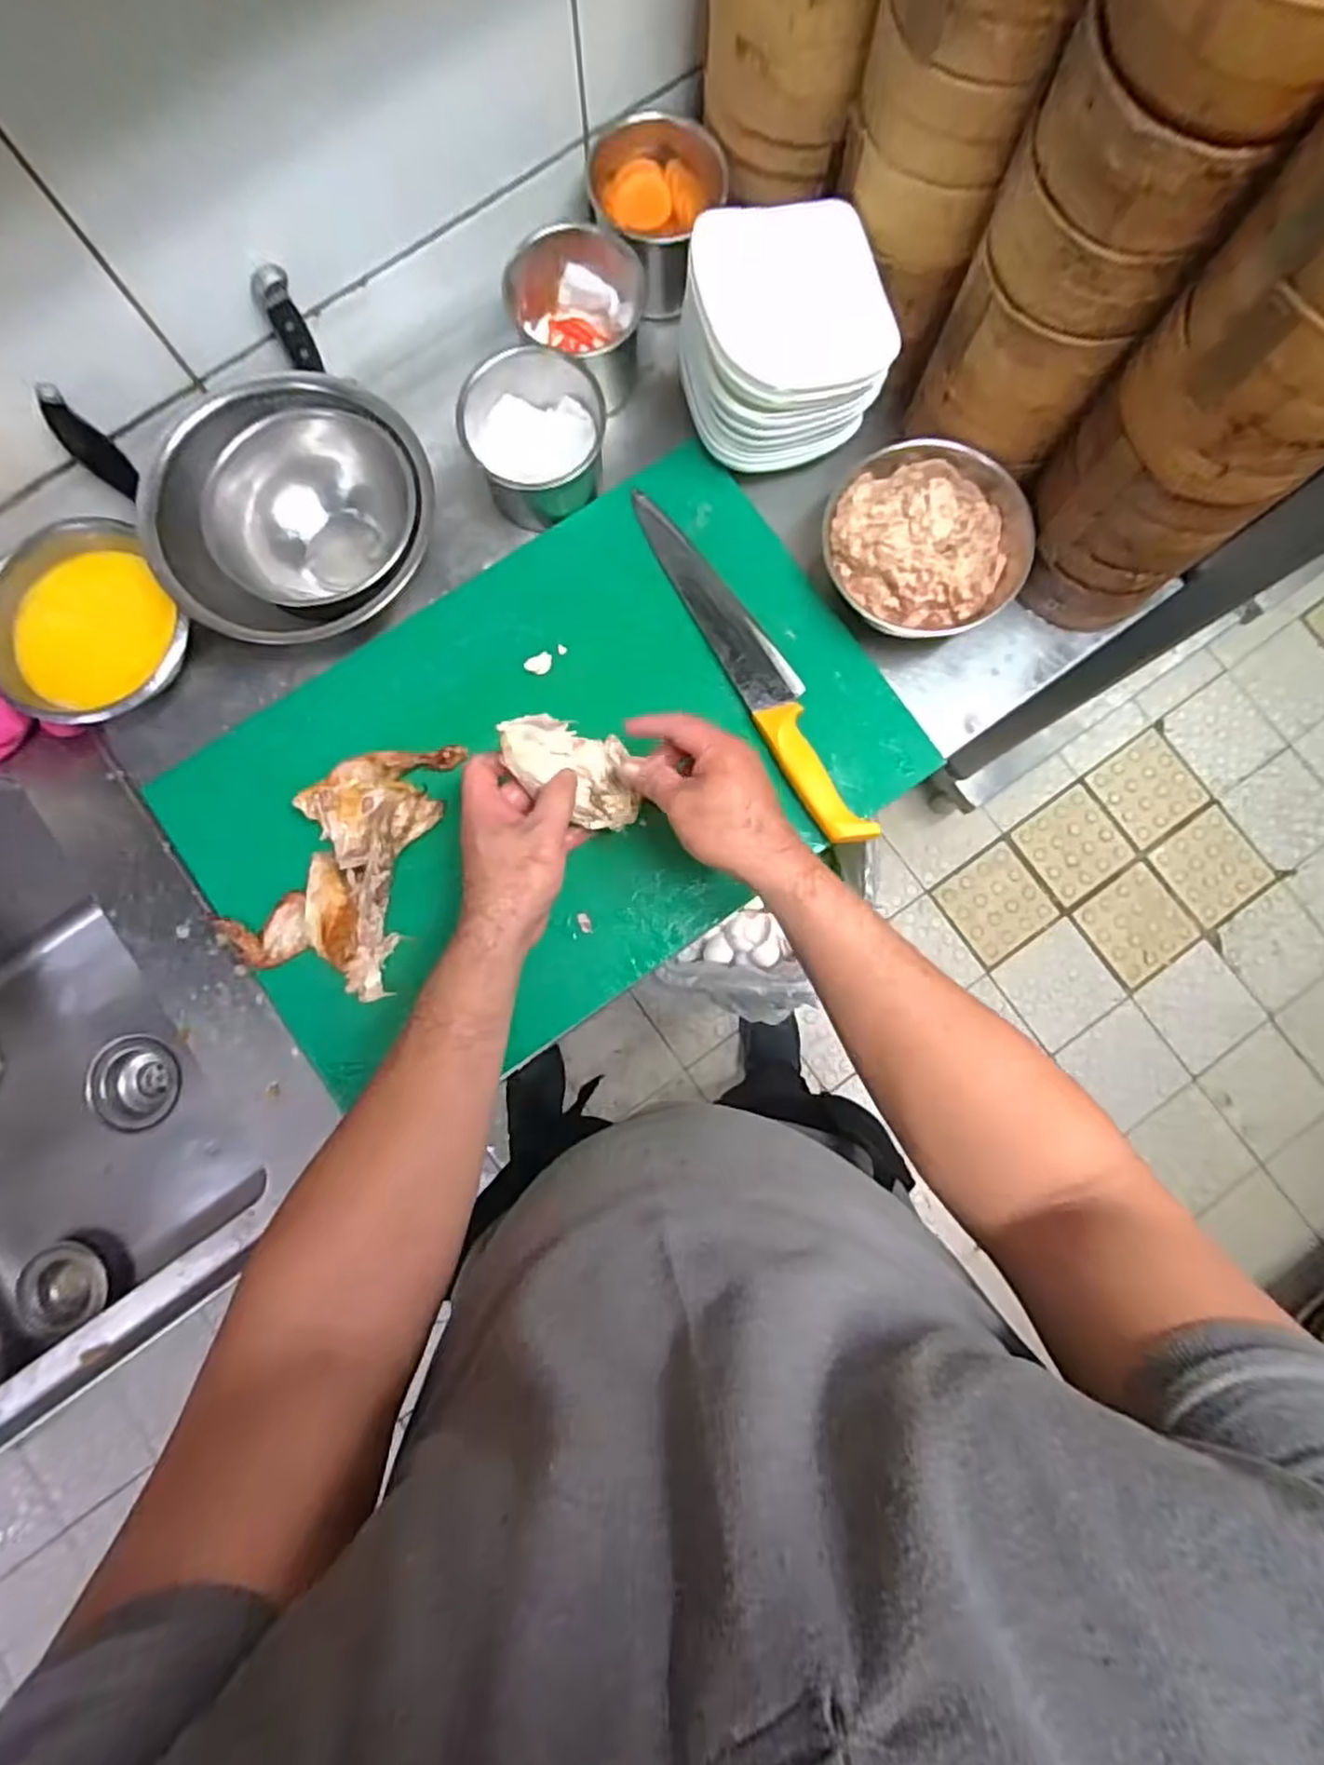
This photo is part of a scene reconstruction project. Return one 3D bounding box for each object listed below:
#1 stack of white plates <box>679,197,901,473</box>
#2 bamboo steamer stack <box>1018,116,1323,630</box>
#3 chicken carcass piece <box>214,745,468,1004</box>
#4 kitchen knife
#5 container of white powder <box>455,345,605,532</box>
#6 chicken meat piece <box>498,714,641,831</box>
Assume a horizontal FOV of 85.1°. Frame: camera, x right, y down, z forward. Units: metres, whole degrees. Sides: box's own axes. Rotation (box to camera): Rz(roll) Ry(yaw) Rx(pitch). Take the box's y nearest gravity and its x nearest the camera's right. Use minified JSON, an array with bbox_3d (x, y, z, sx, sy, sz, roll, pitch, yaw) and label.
[{"bbox_3d":[0.096,-0.445,0.601,0.147,0.137,0.122,-17,83,-2],"label":"stack of white plates"},{"bbox_3d":[0.386,-0.322,0.484,0.137,0.341,0.135,-22,83,-3],"label":"bamboo steamer stack"},{"bbox_3d":[-0.263,-0.022,0.593,0.125,0.039,0.211,15,86,1],"label":"chicken carcass piece"},{"bbox_3d":[0.079,-0.194,0.630,0.051,0.028,0.362,-28,86,-2],"label":"kitchen knife"},{"bbox_3d":[-0.113,-0.399,0.645,0.112,0.096,0.121,0,83,0],"label":"container of white powder"},{"bbox_3d":[-0.063,-0.086,0.530,0.122,0.031,0.065,33,85,-36],"label":"chicken meat piece"}]

